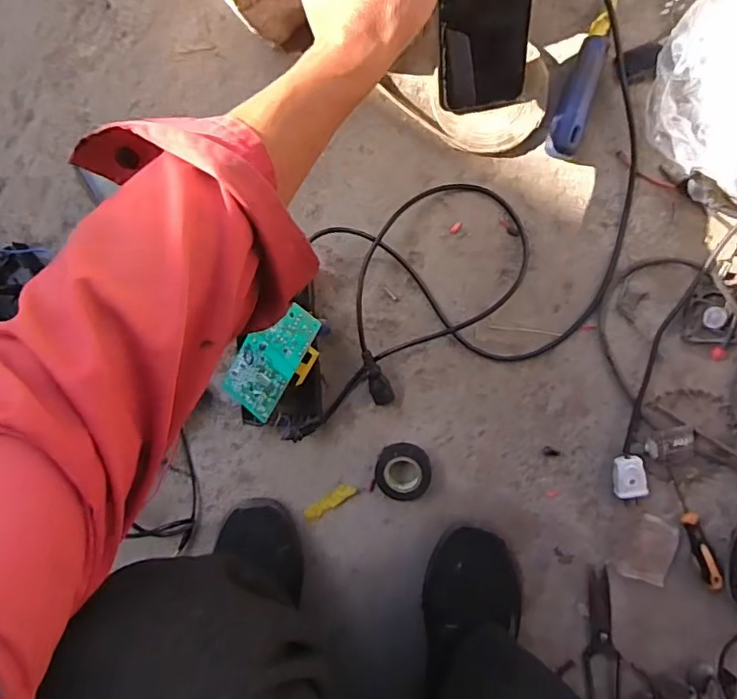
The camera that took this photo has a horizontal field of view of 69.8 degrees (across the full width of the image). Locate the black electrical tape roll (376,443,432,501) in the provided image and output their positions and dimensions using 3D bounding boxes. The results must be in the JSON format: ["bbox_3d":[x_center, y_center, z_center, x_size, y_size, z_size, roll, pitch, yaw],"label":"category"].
[{"bbox_3d":[0.039,0.135,0.587,0.059,0.020,0.062,1,102,7],"label":"black electrical tape roll"}]

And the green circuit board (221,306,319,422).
[{"bbox_3d":[-0.102,0.009,0.542,0.062,0.005,0.126,36,109,12],"label":"green circuit board"}]

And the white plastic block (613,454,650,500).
[{"bbox_3d":[0.278,0.136,0.565,0.033,0.017,0.047,-11,100,9],"label":"white plastic block"}]

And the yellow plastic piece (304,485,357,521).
[{"bbox_3d":[-0.044,0.175,0.606,0.066,0.004,0.017,-35,96,12],"label":"yellow plastic piece"}]

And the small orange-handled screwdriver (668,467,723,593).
[{"bbox_3d":[0.350,0.194,0.567,0.015,0.015,0.132,-19,85,6],"label":"small orange-handled screwdriver"}]

